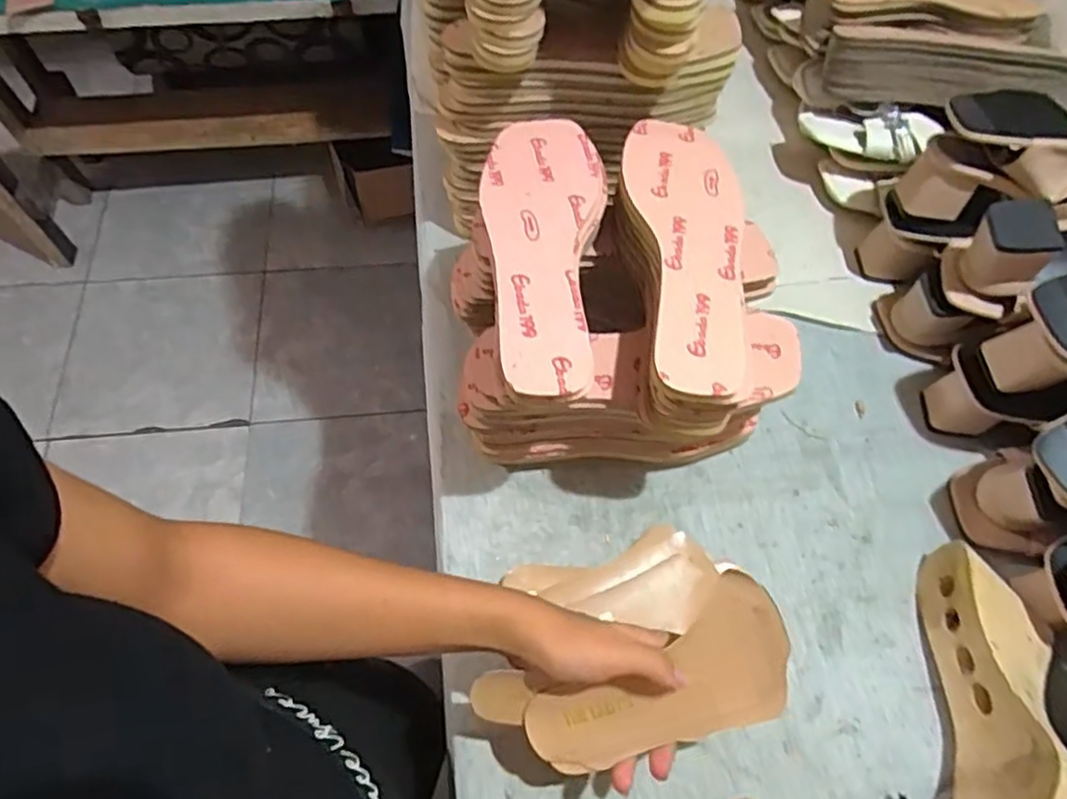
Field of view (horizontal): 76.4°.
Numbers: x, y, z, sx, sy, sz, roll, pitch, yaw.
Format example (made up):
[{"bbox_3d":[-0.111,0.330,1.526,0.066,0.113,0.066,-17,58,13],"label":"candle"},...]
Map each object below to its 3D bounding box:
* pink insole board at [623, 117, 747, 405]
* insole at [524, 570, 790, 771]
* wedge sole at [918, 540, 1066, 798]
[{"bbox_3d":[0.110,-0.110,0.473,0.077,0.010,0.236,0,61,-3],"label":"pink insole board"},{"bbox_3d":[0.077,0.176,0.414,0.167,0.008,0.079,-30,86,8],"label":"insole"},{"bbox_3d":[0.323,0.212,0.469,0.076,0.085,0.234,16,44,6],"label":"wedge sole"}]

